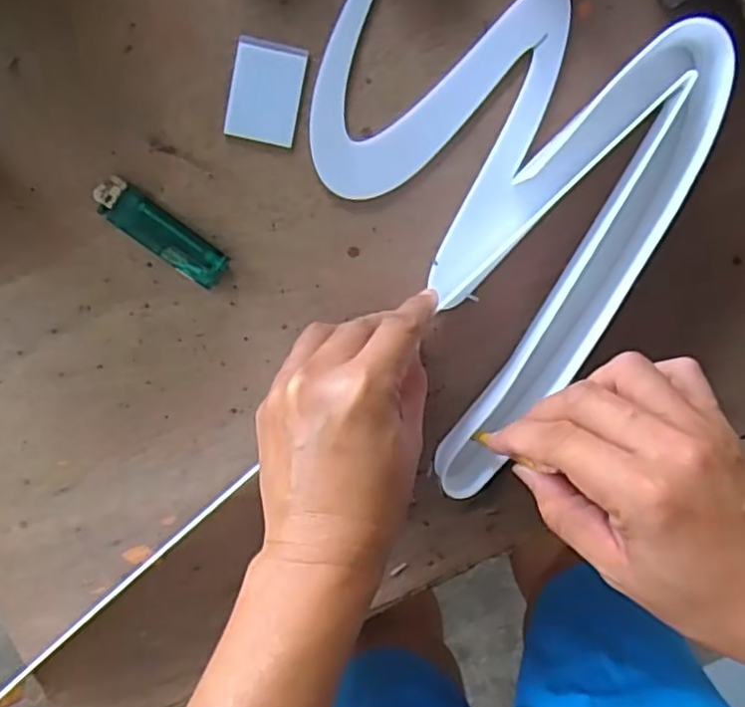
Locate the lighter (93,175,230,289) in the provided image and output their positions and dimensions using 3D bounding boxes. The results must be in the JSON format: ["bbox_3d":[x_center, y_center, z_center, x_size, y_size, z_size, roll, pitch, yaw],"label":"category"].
[{"bbox_3d":[-0.120,-0.068,0.398,0.079,0.011,0.023,37,95,-8],"label":"lighter"}]

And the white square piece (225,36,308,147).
[{"bbox_3d":[-0.060,-0.147,0.394,0.039,0.004,0.054,11,98,-5],"label":"white square piece"}]

